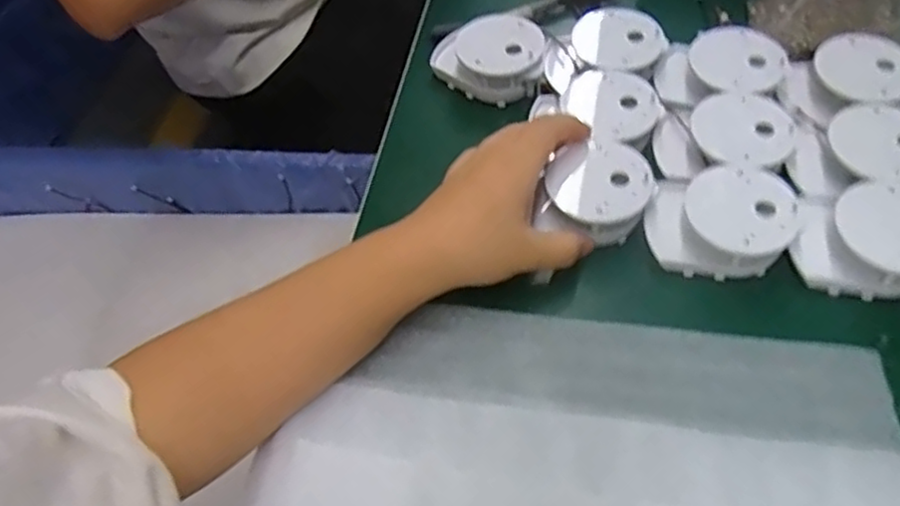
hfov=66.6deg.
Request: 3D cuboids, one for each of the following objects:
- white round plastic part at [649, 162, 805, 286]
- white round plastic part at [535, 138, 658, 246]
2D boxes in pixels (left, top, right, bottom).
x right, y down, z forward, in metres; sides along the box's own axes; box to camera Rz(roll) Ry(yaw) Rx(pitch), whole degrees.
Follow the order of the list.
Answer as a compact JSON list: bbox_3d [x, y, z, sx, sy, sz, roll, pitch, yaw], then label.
[{"bbox_3d":[0.162,-0.019,0.416,0.079,0.037,0.064,10,57,8],"label":"white round plastic part"},{"bbox_3d":[0.090,-0.040,0.430,0.066,0.029,0.058,5,57,5],"label":"white round plastic part"}]

